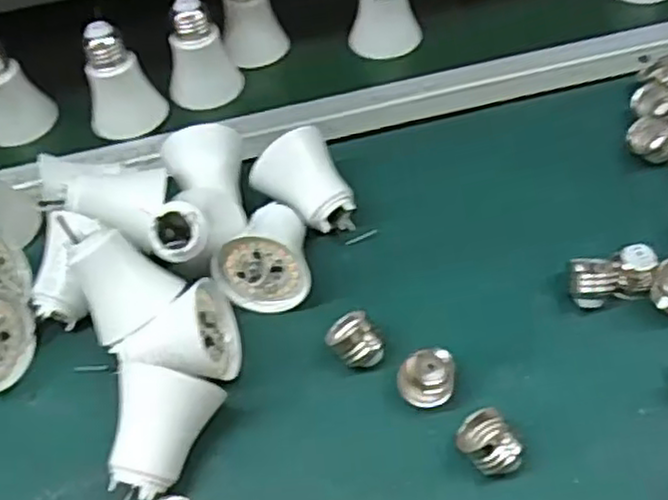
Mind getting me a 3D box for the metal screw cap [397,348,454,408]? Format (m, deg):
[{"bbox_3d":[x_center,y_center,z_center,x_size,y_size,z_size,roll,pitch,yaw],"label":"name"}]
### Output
[{"bbox_3d":[0.046,0.064,0.357,0.028,0.019,0.030,-3,51,3],"label":"metal screw cap"}]

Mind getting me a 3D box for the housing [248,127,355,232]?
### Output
[{"bbox_3d":[-0.018,-0.036,0.428,0.048,0.048,0.052,-25,53,-14],"label":"housing"}]

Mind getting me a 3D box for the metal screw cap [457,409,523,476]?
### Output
[{"bbox_3d":[0.072,0.093,0.332,0.022,0.020,0.031,-23,53,-13],"label":"metal screw cap"}]

